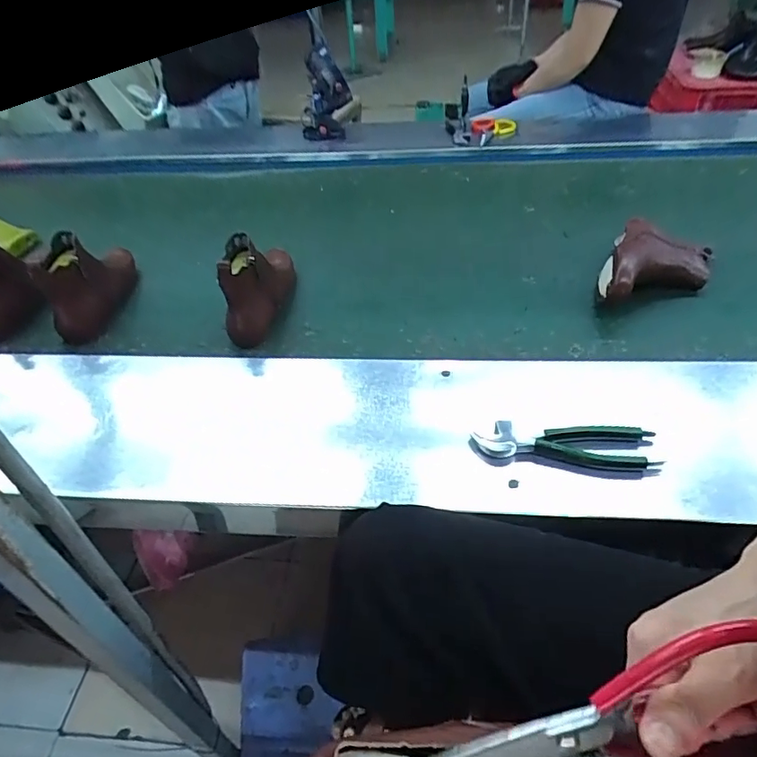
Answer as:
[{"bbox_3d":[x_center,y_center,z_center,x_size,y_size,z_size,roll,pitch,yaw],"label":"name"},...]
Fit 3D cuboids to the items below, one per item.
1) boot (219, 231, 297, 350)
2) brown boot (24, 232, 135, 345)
[{"bbox_3d":[-0.184,-0.159,0.805,0.070,0.138,0.229,1,44,4],"label":"boot"},{"bbox_3d":[-0.469,-0.177,0.840,0.081,0.147,0.226,-9,44,-7],"label":"brown boot"}]

